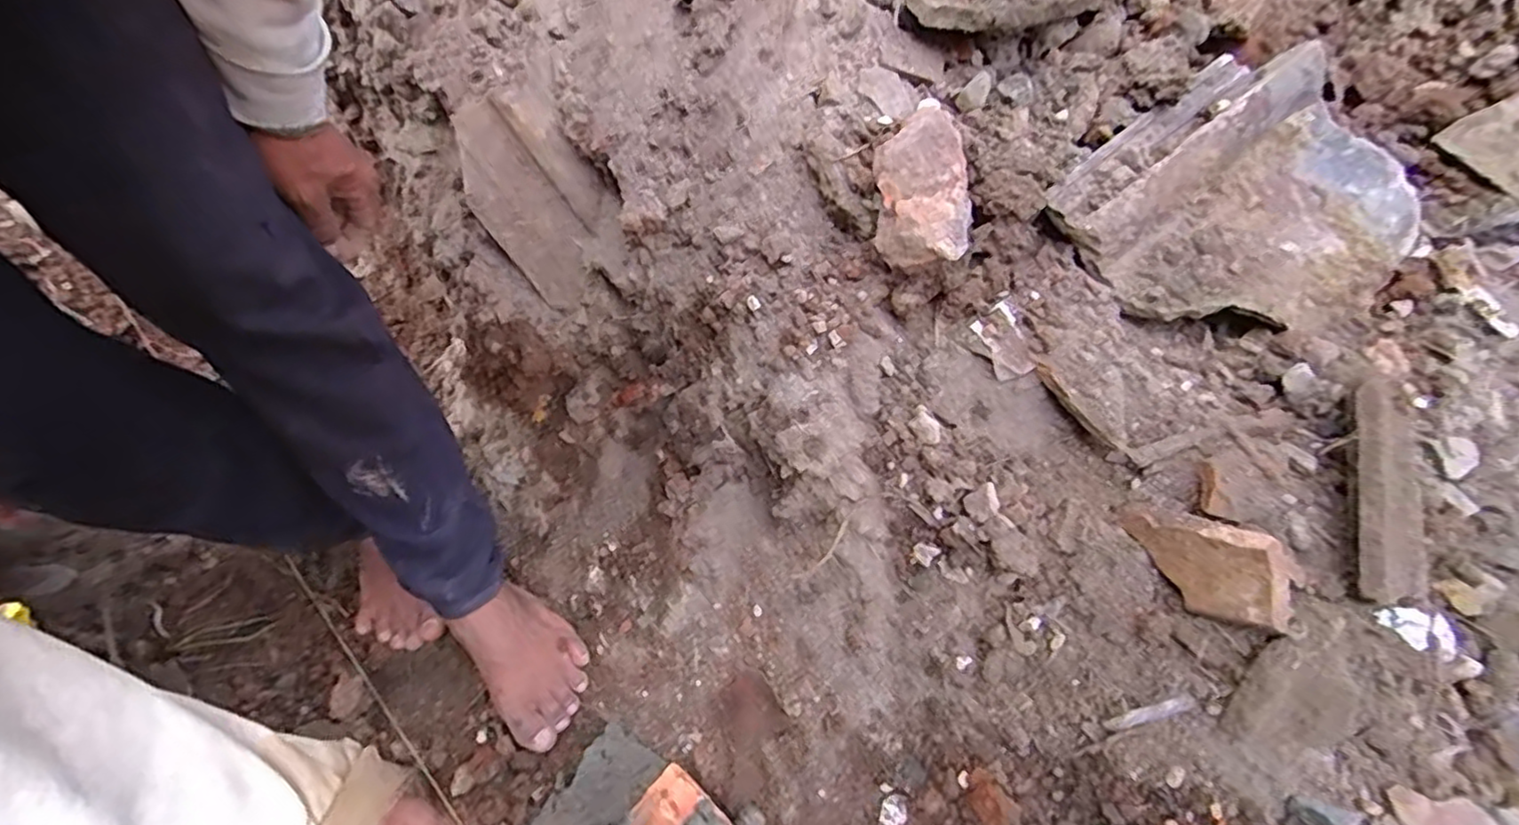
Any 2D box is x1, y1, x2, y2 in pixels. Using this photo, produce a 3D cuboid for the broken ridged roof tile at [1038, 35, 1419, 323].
[{"bbox_3d":[0.376,-0.150,0.521,0.264,0.045,0.210,-31,91,-9],"label":"broken ridged roof tile"}]

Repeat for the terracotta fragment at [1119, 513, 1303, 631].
[{"bbox_3d":[0.311,0.106,0.462,0.026,0.066,0.093,-10,10,-32],"label":"terracotta fragment"}]

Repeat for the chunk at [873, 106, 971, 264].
[{"bbox_3d":[0.110,-0.154,0.454,0.061,0.023,0.118,-5,71,19],"label":"chunk"}]

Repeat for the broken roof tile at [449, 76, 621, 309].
[{"bbox_3d":[-0.195,-0.190,0.577,0.106,0.166,0.012,-32,16,10],"label":"broken roof tile"}]

